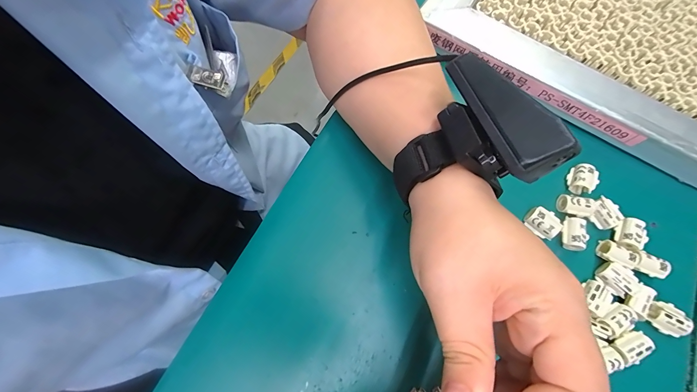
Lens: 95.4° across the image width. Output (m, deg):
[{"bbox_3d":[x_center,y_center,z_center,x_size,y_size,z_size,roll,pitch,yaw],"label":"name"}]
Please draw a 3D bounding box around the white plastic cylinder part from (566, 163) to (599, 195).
[{"bbox_3d":[0.185,-0.012,0.250,0.016,0.012,0.024,17,70,1],"label":"white plastic cylinder part"}]

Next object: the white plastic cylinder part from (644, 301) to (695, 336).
[{"bbox_3d":[0.216,0.083,0.215,0.025,0.009,0.019,35,71,8],"label":"white plastic cylinder part"}]

